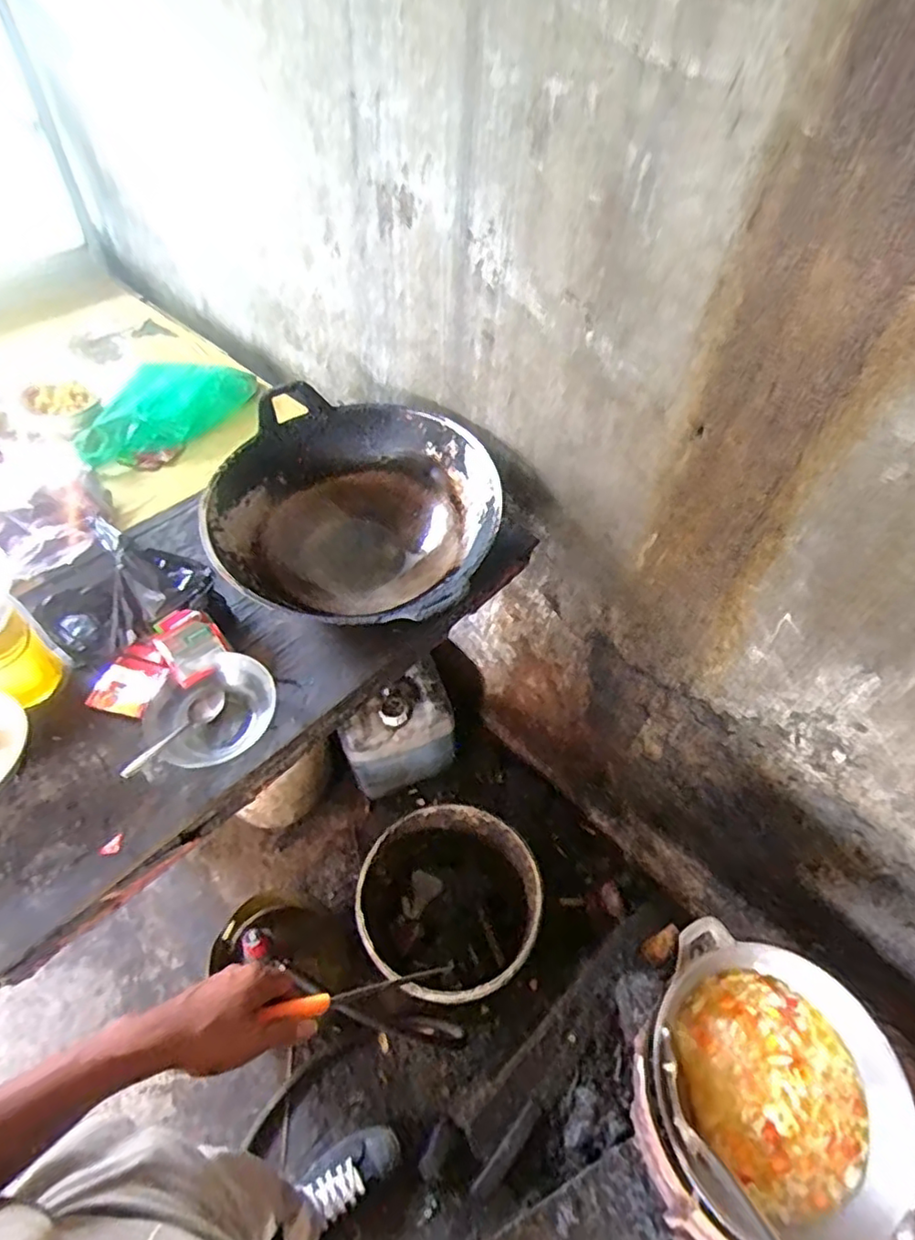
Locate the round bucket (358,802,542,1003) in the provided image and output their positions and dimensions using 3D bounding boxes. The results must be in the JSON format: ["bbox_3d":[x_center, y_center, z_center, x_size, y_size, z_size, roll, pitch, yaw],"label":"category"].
[{"bbox_3d":[-0.017,0.547,1.188,0.296,0.313,0.287,2,53,-2],"label":"round bucket"}]

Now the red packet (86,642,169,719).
[{"bbox_3d":[-0.426,0.076,0.814,0.079,0.014,0.097,15,54,8],"label":"red packet"}]

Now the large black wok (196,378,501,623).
[{"bbox_3d":[-0.154,-0.165,0.961,0.396,0.152,0.416,-1,53,-4],"label":"large black wok"}]

